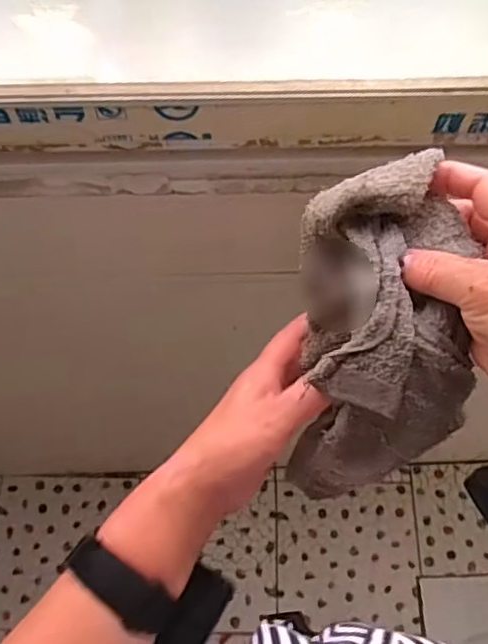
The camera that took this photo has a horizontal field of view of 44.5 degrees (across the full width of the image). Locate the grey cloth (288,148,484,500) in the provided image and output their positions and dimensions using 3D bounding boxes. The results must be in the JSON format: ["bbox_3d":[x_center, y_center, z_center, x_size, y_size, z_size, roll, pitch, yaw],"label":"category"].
[{"bbox_3d":[0.080,0.015,0.357,0.092,0.080,0.215,2,107,-3],"label":"grey cloth"}]

